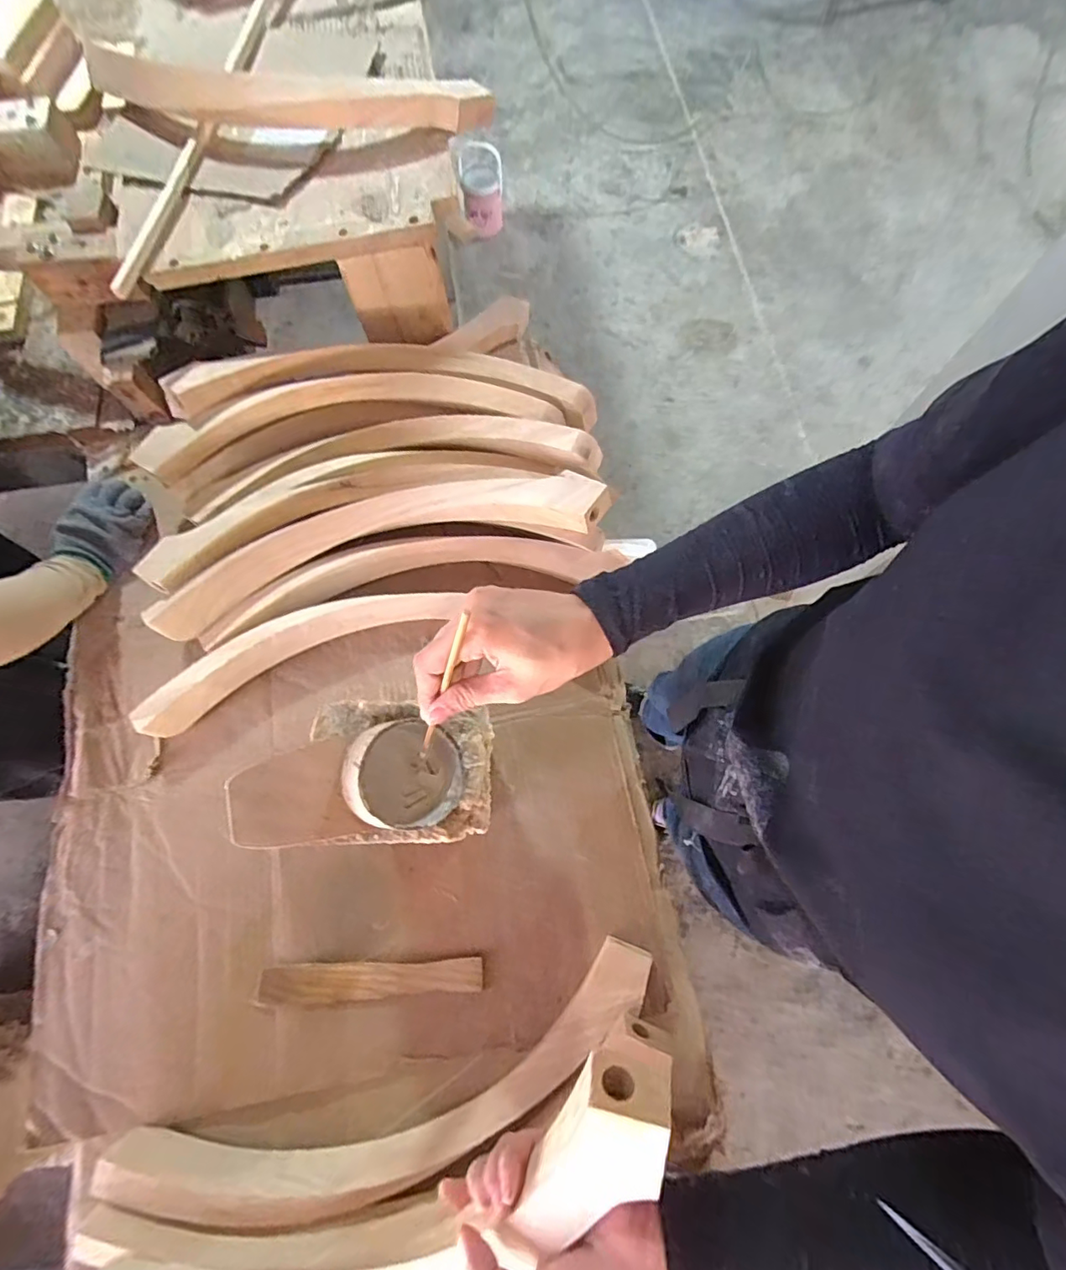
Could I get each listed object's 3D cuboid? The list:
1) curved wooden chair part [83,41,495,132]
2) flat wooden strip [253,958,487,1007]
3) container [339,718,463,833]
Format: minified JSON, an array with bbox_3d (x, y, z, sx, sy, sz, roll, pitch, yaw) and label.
[{"bbox_3d":[-0.286,-0.617,0.625,0.457,0.053,0.063,5,72,3],"label":"curved wooden chair part"},{"bbox_3d":[-0.158,0.343,0.542,0.212,0.007,0.034,-1,67,-2],"label":"flat wooden strip"},{"bbox_3d":[-0.099,0.110,0.430,0.084,0.071,0.082,0,72,1],"label":"container"}]

